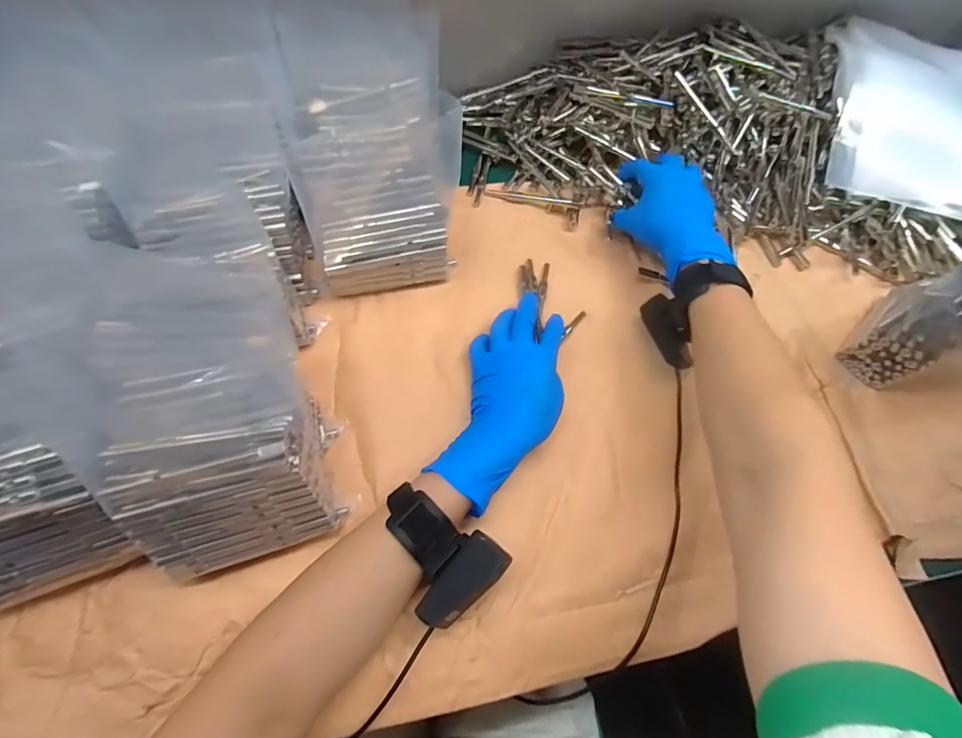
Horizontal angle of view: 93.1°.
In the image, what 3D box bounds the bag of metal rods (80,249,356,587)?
[{"bbox_3d":[-0.196,0.028,0.347,0.131,0.112,0.216,-18,68,-11],"label":"bag of metal rods"}]

